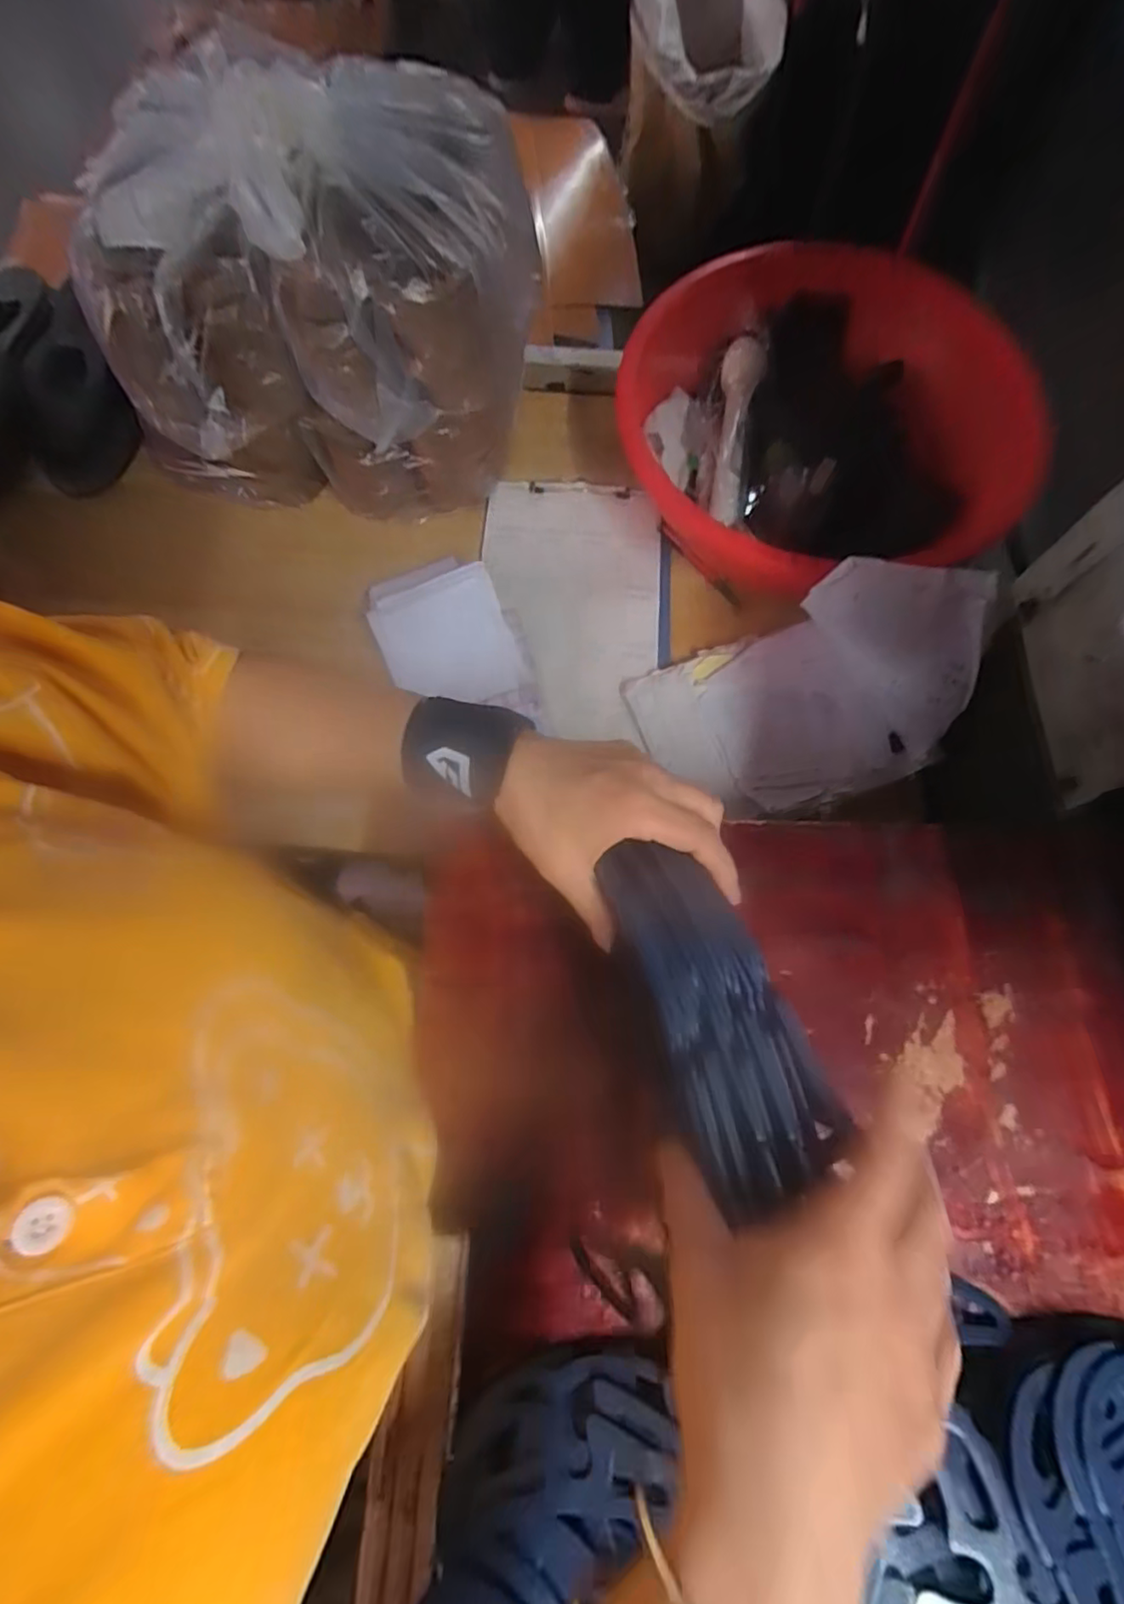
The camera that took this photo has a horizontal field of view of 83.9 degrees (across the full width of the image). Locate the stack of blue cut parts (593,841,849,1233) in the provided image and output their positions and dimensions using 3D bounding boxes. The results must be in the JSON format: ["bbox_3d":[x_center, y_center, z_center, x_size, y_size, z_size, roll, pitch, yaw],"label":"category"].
[{"bbox_3d":[0.063,0.083,0.272,0.060,0.032,0.156,-17,57,-6],"label":"stack of blue cut parts"}]

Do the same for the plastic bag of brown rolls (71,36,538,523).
[{"bbox_3d":[-0.217,-0.469,0.613,0.361,0.282,0.226,1,71,0],"label":"plastic bag of brown rolls"}]

